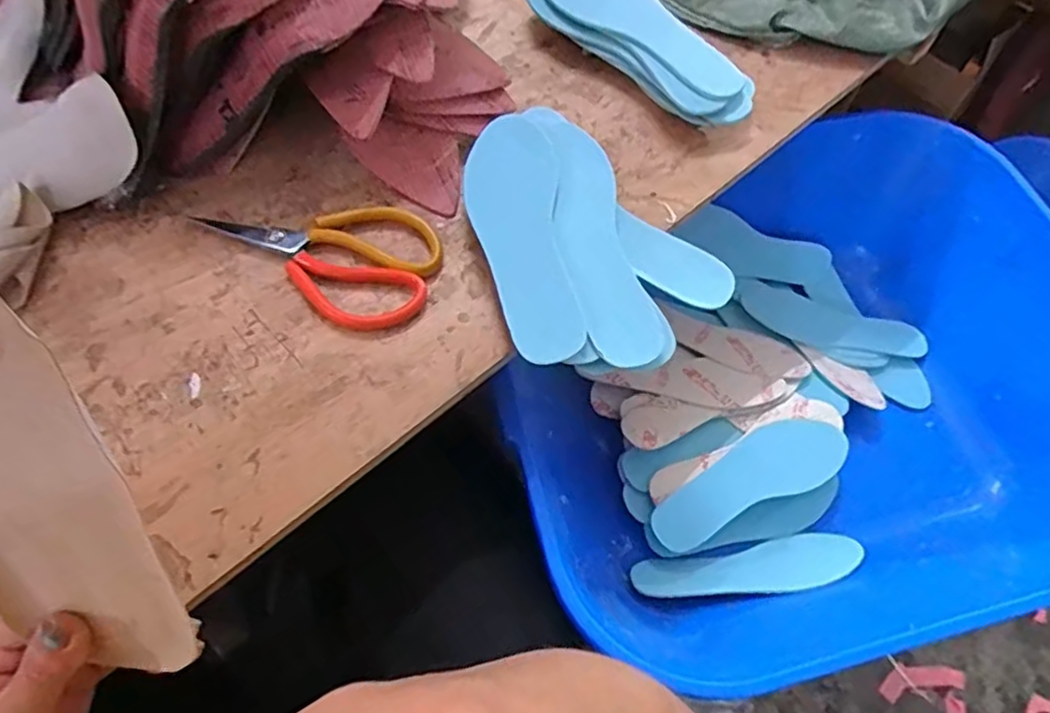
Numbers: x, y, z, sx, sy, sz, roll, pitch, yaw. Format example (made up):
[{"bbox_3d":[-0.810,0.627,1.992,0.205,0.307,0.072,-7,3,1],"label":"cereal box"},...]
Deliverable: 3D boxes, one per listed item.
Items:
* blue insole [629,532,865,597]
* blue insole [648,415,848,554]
[{"bbox_3d":[0.212,0.202,0.622,0.213,0.012,0.061,-10,34,-5],"label":"blue insole"},{"bbox_3d":[0.223,0.123,0.654,0.214,0.023,0.071,-25,65,-15],"label":"blue insole"}]

